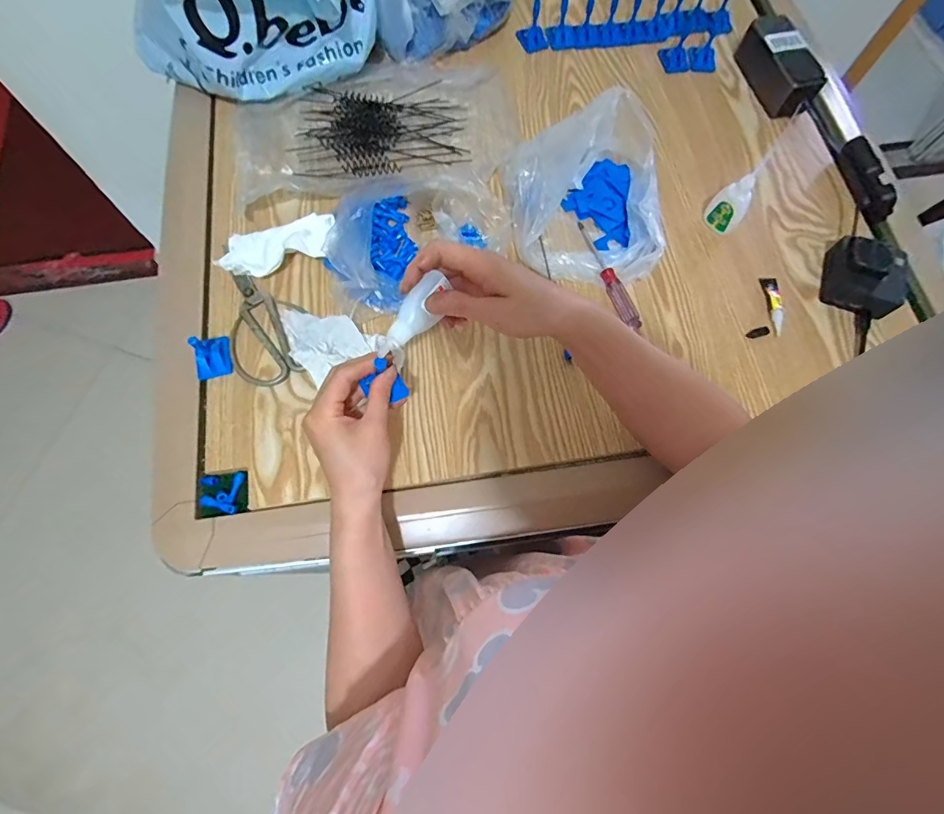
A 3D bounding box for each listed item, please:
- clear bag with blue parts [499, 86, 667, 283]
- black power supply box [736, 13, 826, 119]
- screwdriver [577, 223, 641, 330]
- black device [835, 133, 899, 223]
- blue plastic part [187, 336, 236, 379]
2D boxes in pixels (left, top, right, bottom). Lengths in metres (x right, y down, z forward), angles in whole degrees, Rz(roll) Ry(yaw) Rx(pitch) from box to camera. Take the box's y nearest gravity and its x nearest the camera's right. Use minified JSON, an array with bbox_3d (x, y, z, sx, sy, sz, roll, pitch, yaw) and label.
[{"bbox_3d":[0.130,-0.248,0.532,0.167,0.087,0.202,-4,72,-4],"label":"clear bag with blue parts"},{"bbox_3d":[0.411,-0.451,0.619,0.060,0.051,0.143,-16,73,-7],"label":"black power supply box"},{"bbox_3d":[0.158,-0.154,0.538,0.019,0.018,0.144,-19,74,-8],"label":"screwdriver"},{"bbox_3d":[0.489,-0.287,0.576,0.024,0.036,0.113,-9,73,-5],"label":"black device"},{"bbox_3d":[-0.270,-0.057,0.473,0.032,0.037,0.044,-15,73,-7],"label":"blue plastic part"}]

